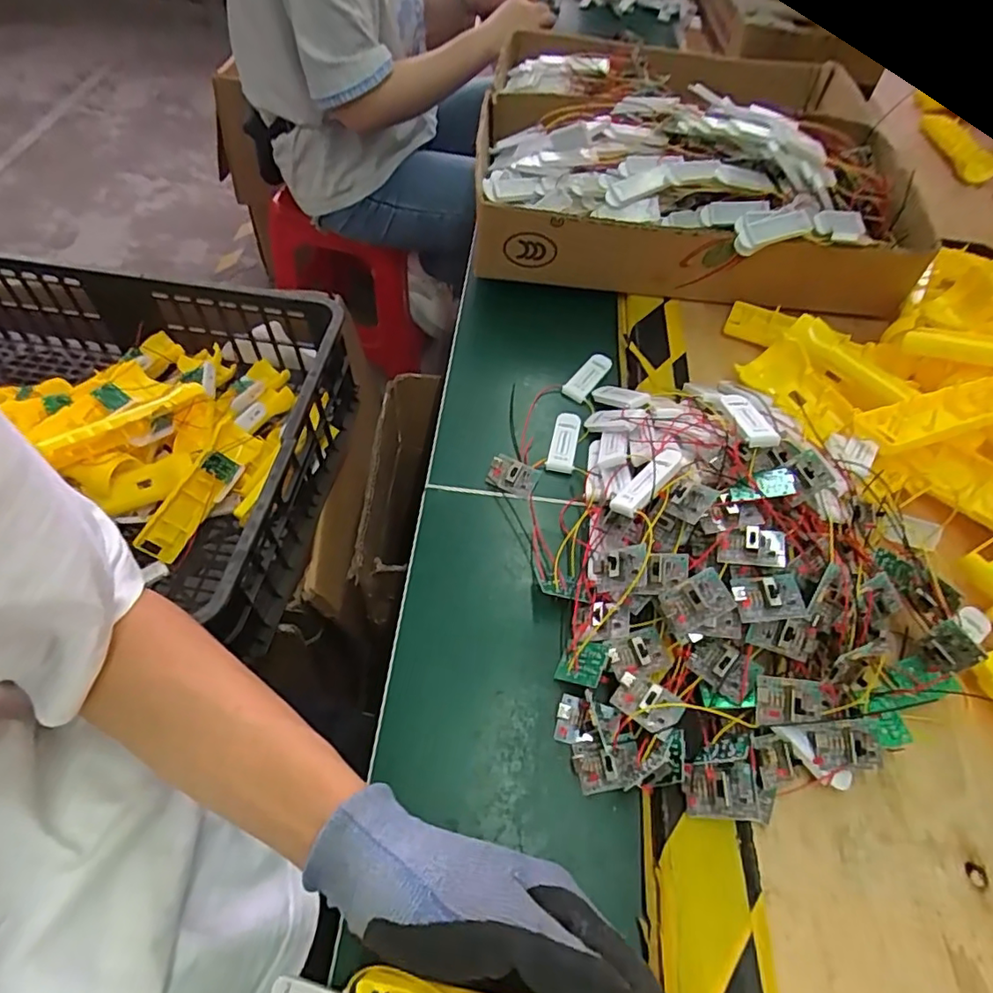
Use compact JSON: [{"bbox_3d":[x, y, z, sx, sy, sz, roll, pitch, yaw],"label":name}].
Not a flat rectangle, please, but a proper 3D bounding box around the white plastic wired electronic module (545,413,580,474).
[{"bbox_3d":[0.054,-0.043,0.451,0.020,0.005,0.056,14,56,4],"label":"white plastic wired electronic module"}]

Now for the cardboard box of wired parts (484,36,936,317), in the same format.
[{"bbox_3d":[0.181,-0.296,0.541,0.397,0.144,0.220,9,56,0],"label":"cardboard box of wired parts"}]

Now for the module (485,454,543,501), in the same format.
[{"bbox_3d":[0.012,-0.016,0.432,0.037,0.013,0.026,17,60,14],"label":"module"}]

